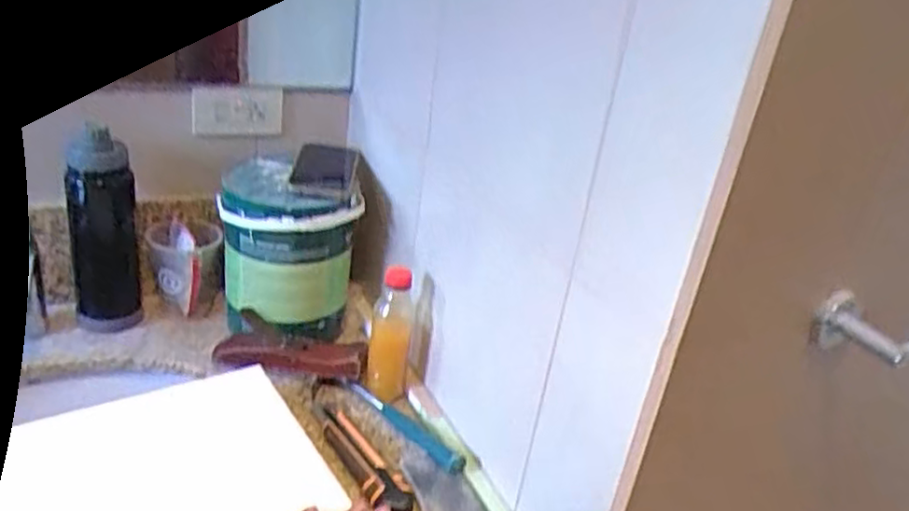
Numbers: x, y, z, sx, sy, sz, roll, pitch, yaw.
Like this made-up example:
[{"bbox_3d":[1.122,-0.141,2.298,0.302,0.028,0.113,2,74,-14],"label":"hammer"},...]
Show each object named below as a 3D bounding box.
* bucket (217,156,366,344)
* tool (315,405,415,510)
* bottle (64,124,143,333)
[{"bbox_3d":[-0.232,-0.002,1.000,0.167,0.202,0.164,-1,28,-20],"label":"bucket"},{"bbox_3d":[-0.109,0.225,0.829,0.043,0.022,0.192,-9,32,-32],"label":"tool"},{"bbox_3d":[-0.446,-0.022,0.931,0.074,0.270,0.063,-7,31,-30],"label":"bottle"}]

